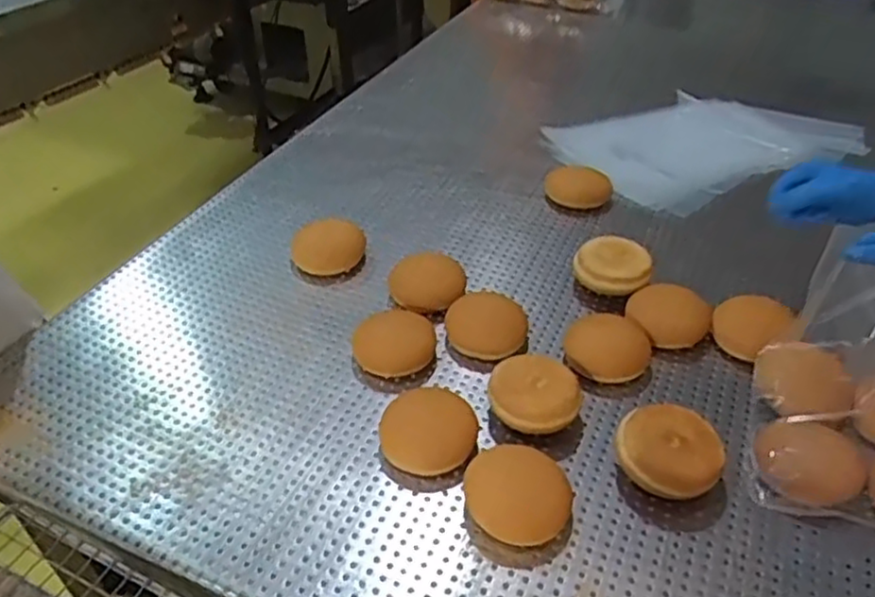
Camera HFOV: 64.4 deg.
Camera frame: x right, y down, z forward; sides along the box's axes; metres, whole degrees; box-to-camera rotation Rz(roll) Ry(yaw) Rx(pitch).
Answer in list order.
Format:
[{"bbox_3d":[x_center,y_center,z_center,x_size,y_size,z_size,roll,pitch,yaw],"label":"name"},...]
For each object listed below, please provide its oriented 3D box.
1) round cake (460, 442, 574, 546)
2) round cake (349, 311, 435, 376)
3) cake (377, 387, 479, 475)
[{"bbox_3d":[0.075,0.185,0.657,0.099,0.031,0.090,0,38,0],"label":"round cake"},{"bbox_3d":[-0.050,0.054,0.829,0.098,0.034,0.080,-14,40,-17],"label":"round cake"},{"bbox_3d":[-0.010,0.138,0.716,0.097,0.037,0.092,0,38,0],"label":"cake"}]

